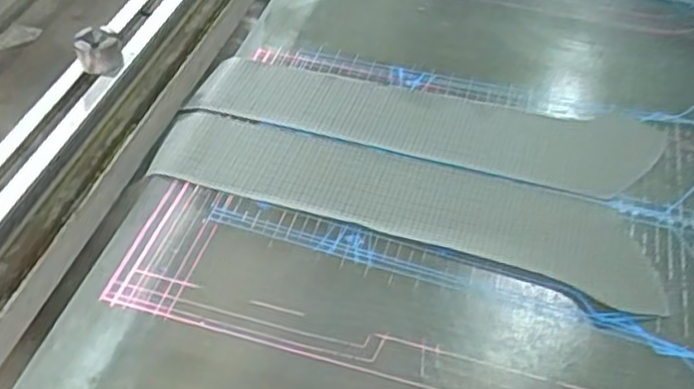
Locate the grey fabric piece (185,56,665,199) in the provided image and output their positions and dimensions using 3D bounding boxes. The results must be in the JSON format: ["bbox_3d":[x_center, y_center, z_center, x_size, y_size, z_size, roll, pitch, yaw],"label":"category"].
[{"bbox_3d":[0.065,-0.069,0.680,0.424,0.008,0.110,11,41,10],"label":"grey fabric piece"}]

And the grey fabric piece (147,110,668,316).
[{"bbox_3d":[0.039,-0.002,0.609,0.421,0.007,0.095,15,48,13],"label":"grey fabric piece"}]

